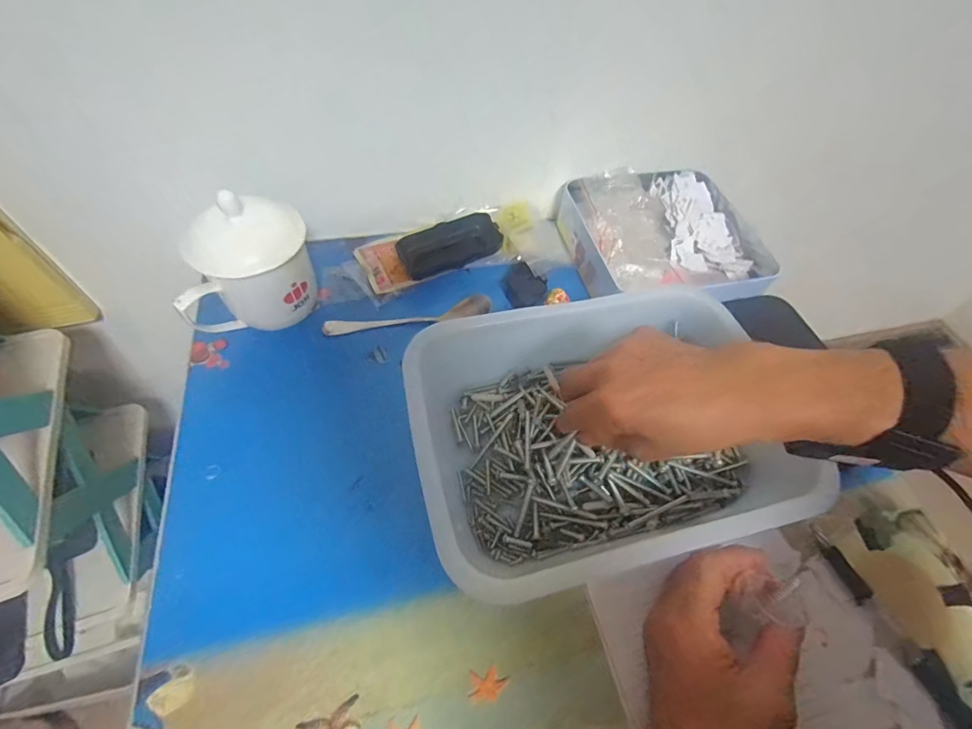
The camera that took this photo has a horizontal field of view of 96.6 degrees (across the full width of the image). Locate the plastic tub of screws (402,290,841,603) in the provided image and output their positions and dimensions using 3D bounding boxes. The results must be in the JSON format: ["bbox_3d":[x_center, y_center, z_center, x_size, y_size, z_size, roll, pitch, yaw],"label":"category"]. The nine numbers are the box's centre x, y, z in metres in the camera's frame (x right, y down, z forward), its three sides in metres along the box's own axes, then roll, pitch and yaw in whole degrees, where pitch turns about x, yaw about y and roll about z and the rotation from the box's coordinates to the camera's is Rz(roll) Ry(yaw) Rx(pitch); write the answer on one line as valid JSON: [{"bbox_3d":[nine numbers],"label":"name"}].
[{"bbox_3d":[0.101,0.042,0.356,0.314,0.067,0.219,-10,62,-10],"label":"plastic tub of screws"}]

